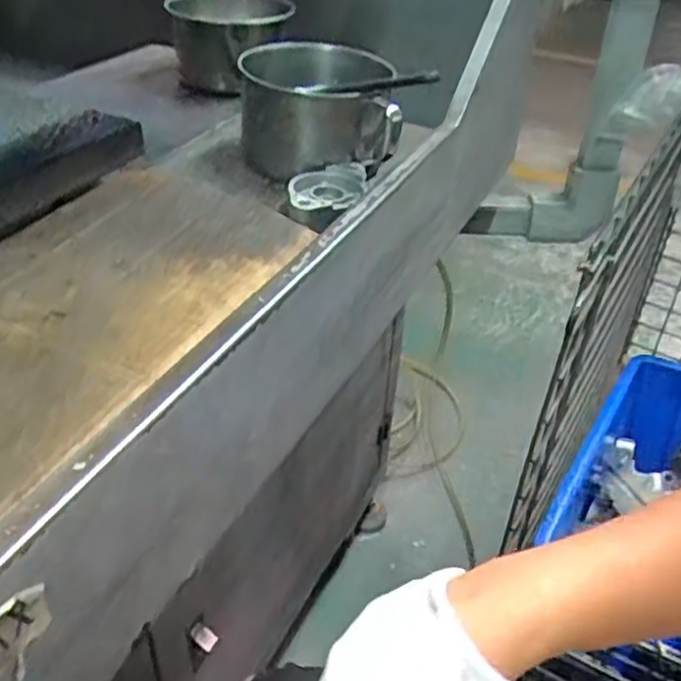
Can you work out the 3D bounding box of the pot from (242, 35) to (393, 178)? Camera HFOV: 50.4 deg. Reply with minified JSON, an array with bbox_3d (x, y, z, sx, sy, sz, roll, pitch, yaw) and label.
[{"bbox_3d":[-0.028,-0.214,0.647,0.119,0.073,0.142,-5,38,-10],"label":"pot"}]

